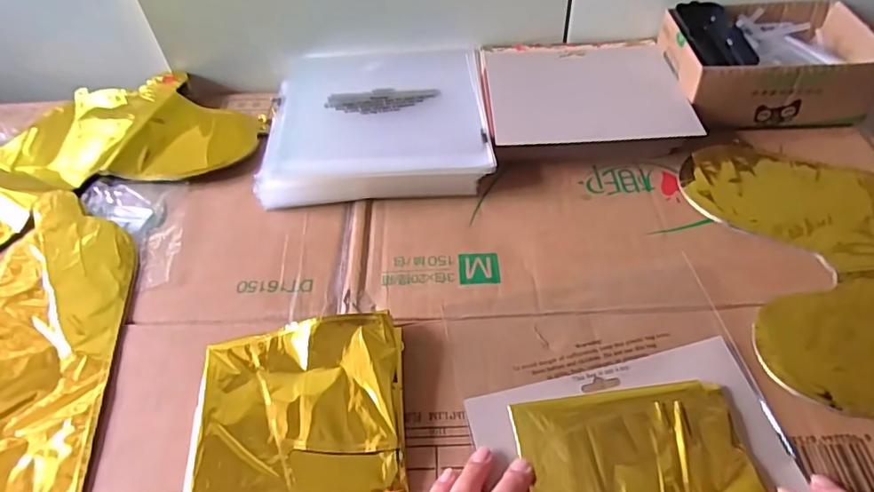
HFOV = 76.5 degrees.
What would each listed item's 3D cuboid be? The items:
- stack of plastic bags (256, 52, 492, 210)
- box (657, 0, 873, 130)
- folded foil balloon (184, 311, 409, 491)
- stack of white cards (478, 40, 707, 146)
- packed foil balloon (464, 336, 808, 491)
[{"bbox_3d":[-0.061,-0.133,0.581,0.220,0.036,0.238,-3,48,1],"label":"stack of plastic bags"},{"bbox_3d":[0.333,-0.187,0.572,0.179,0.074,0.134,-2,49,3],"label":"box"},{"bbox_3d":[-0.094,0.109,0.375,0.140,0.029,0.118,-6,49,-1],"label":"folded foil balloon"},{"bbox_3d":[0.147,-0.155,0.581,0.195,0.038,0.174,-2,49,3],"label":"stack of white cards"},{"bbox_3d":[0.134,0.149,0.346,0.191,0.021,0.161,-11,48,-6],"label":"packed foil balloon"}]

